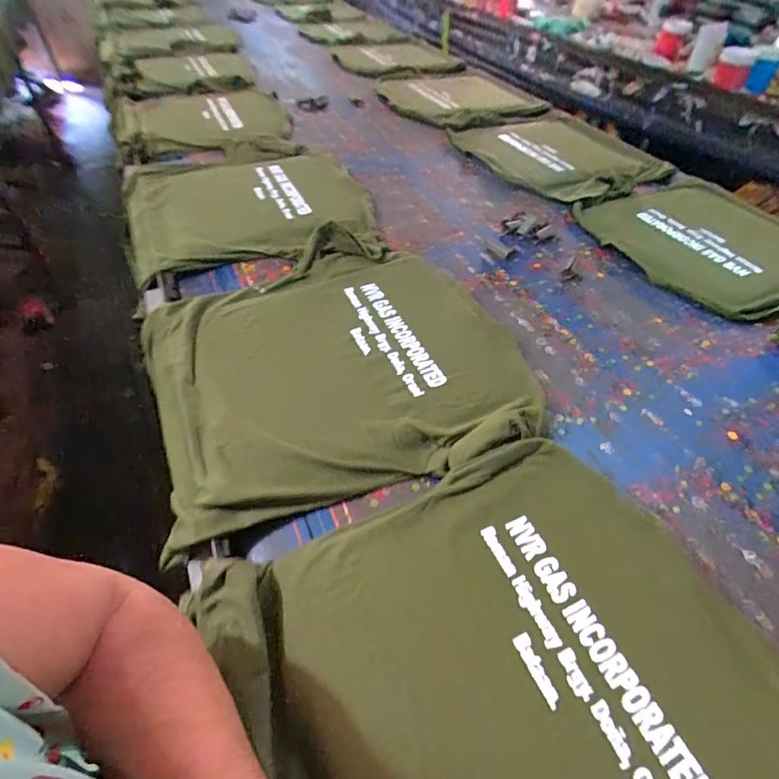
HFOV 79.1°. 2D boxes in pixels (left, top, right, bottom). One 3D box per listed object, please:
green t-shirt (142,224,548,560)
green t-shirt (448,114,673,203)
[{"bbox_3d":[-0.091,-0.058,0.748,0.530,0.069,0.527,-13,47,-17],"label":"green t-shirt"},{"bbox_3d":[0.415,-0.631,1.260,0.356,0.072,0.530,-30,54,-30],"label":"green t-shirt"}]

